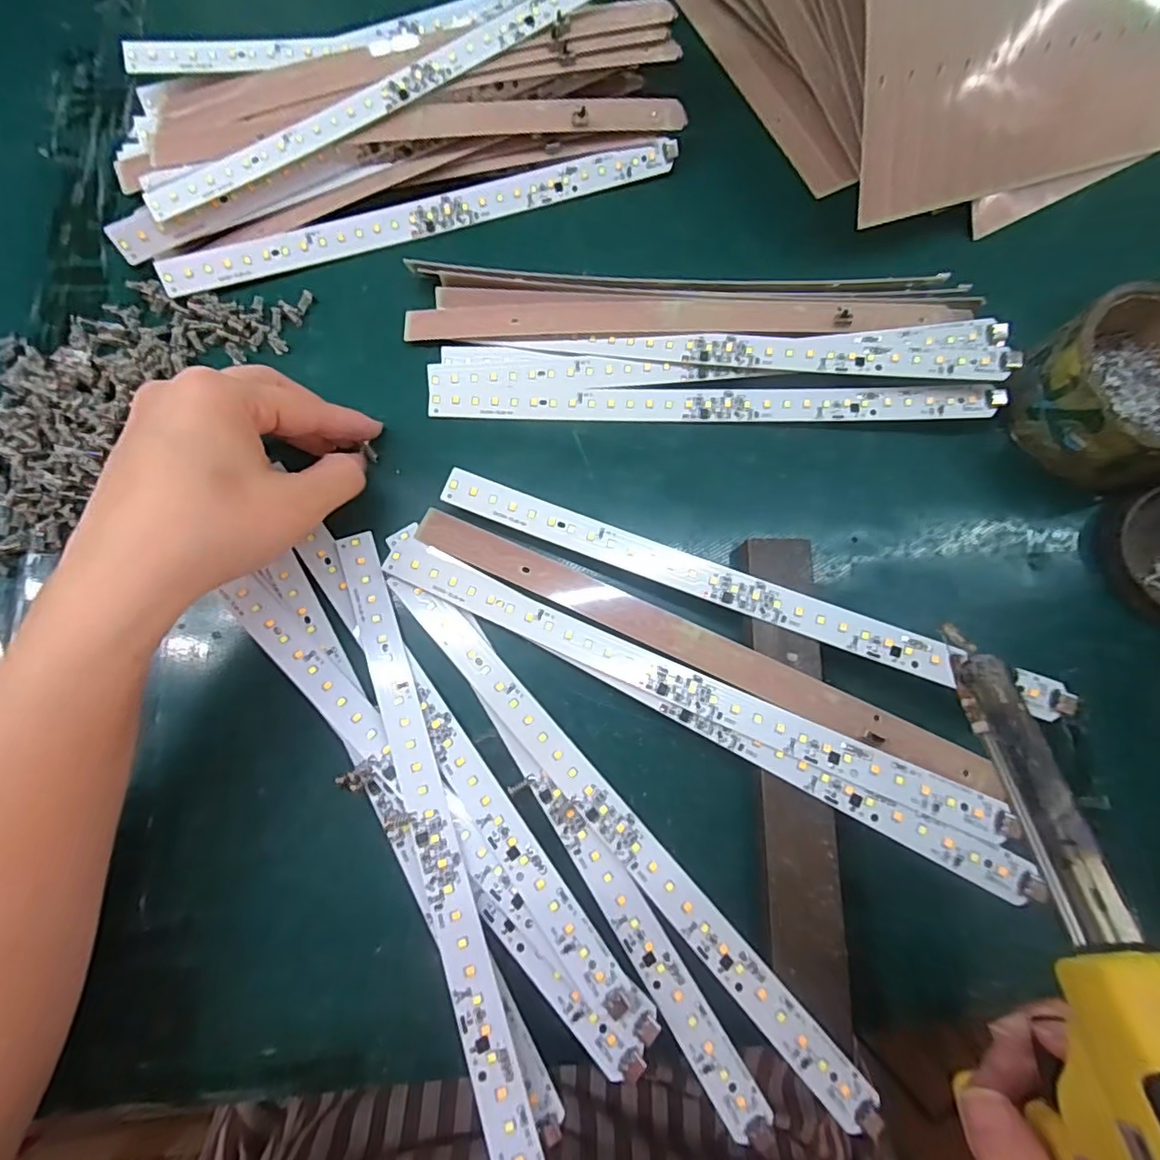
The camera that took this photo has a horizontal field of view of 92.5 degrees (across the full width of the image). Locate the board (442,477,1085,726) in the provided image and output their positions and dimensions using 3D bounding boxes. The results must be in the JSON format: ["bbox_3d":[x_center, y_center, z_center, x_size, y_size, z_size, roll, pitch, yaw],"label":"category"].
[{"bbox_3d":[0.070,0.004,0.252,0.279,0.008,0.019,21,80,6],"label":"board"}]

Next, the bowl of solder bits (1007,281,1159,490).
[{"bbox_3d":[0.265,-0.093,0.268,0.086,0.045,0.081,0,78,-1],"label":"bowl of solder bits"}]

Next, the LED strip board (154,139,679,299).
[{"bbox_3d":[-0.083,-0.201,0.303,0.277,0.008,0.022,-18,93,-5],"label":"LED strip board"}]

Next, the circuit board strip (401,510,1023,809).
[{"bbox_3d":[0.049,0.029,0.252,0.273,0.007,0.022,25,79,8],"label":"circuit board strip"}]

